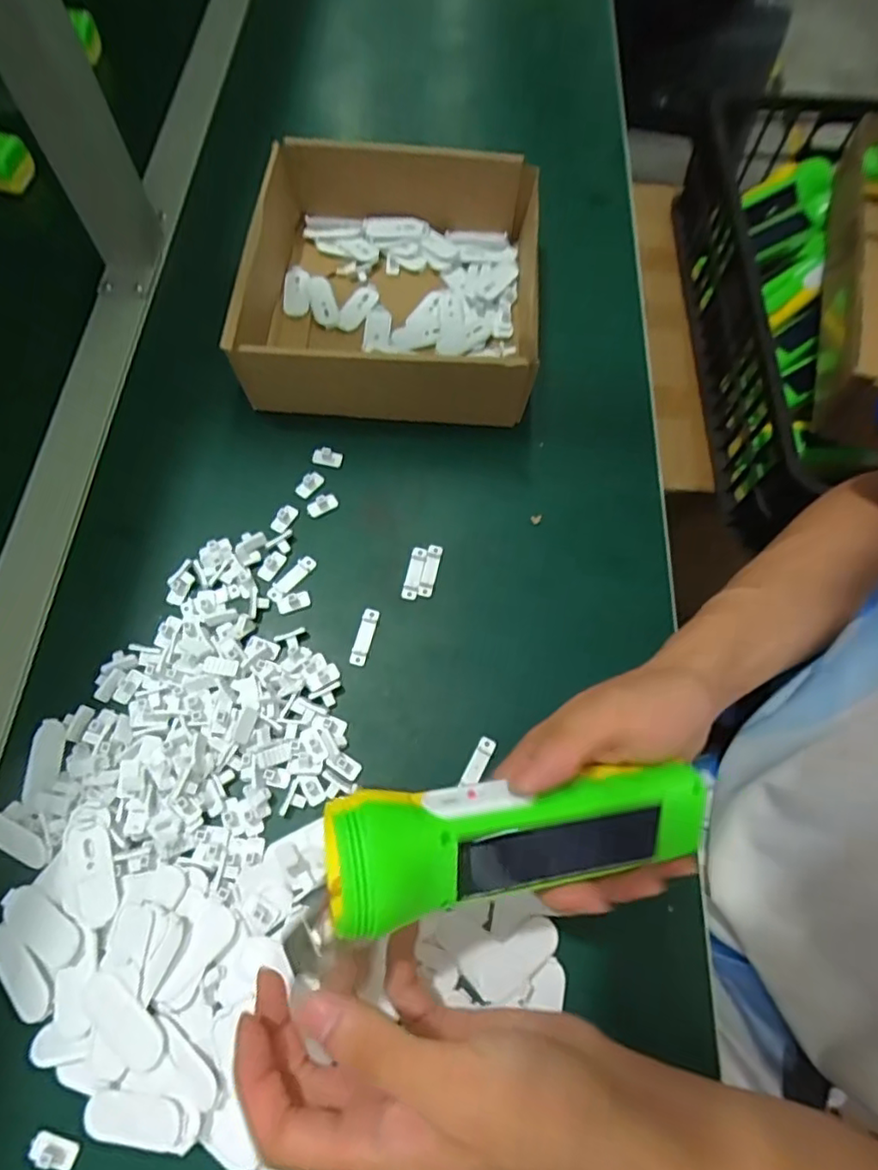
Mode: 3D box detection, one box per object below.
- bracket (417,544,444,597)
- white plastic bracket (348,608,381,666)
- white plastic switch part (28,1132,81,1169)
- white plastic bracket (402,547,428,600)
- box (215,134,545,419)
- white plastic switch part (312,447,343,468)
[{"bbox_3d":[-0.005,-0.010,0.399,0.010,0.005,0.037,12,67,3],"label":"bracket"},{"bbox_3d":[-0.046,0.032,0.380,0.011,0.004,0.037,14,68,4],"label":"white plastic bracket"},{"bbox_3d":[-0.176,0.258,0.276,0.021,0.007,0.010,19,68,6],"label":"white plastic switch part"},{"bbox_3d":[-0.016,-0.008,0.398,0.010,0.004,0.037,12,67,3],"label":"white plastic bracket"},{"bbox_3d":[-0.032,-0.224,0.453,0.197,0.071,0.211,4,67,0],"label":"box"},{"bbox_3d":[-0.079,-0.091,0.424,0.021,0.011,0.009,15,68,5],"label":"white plastic switch part"}]

